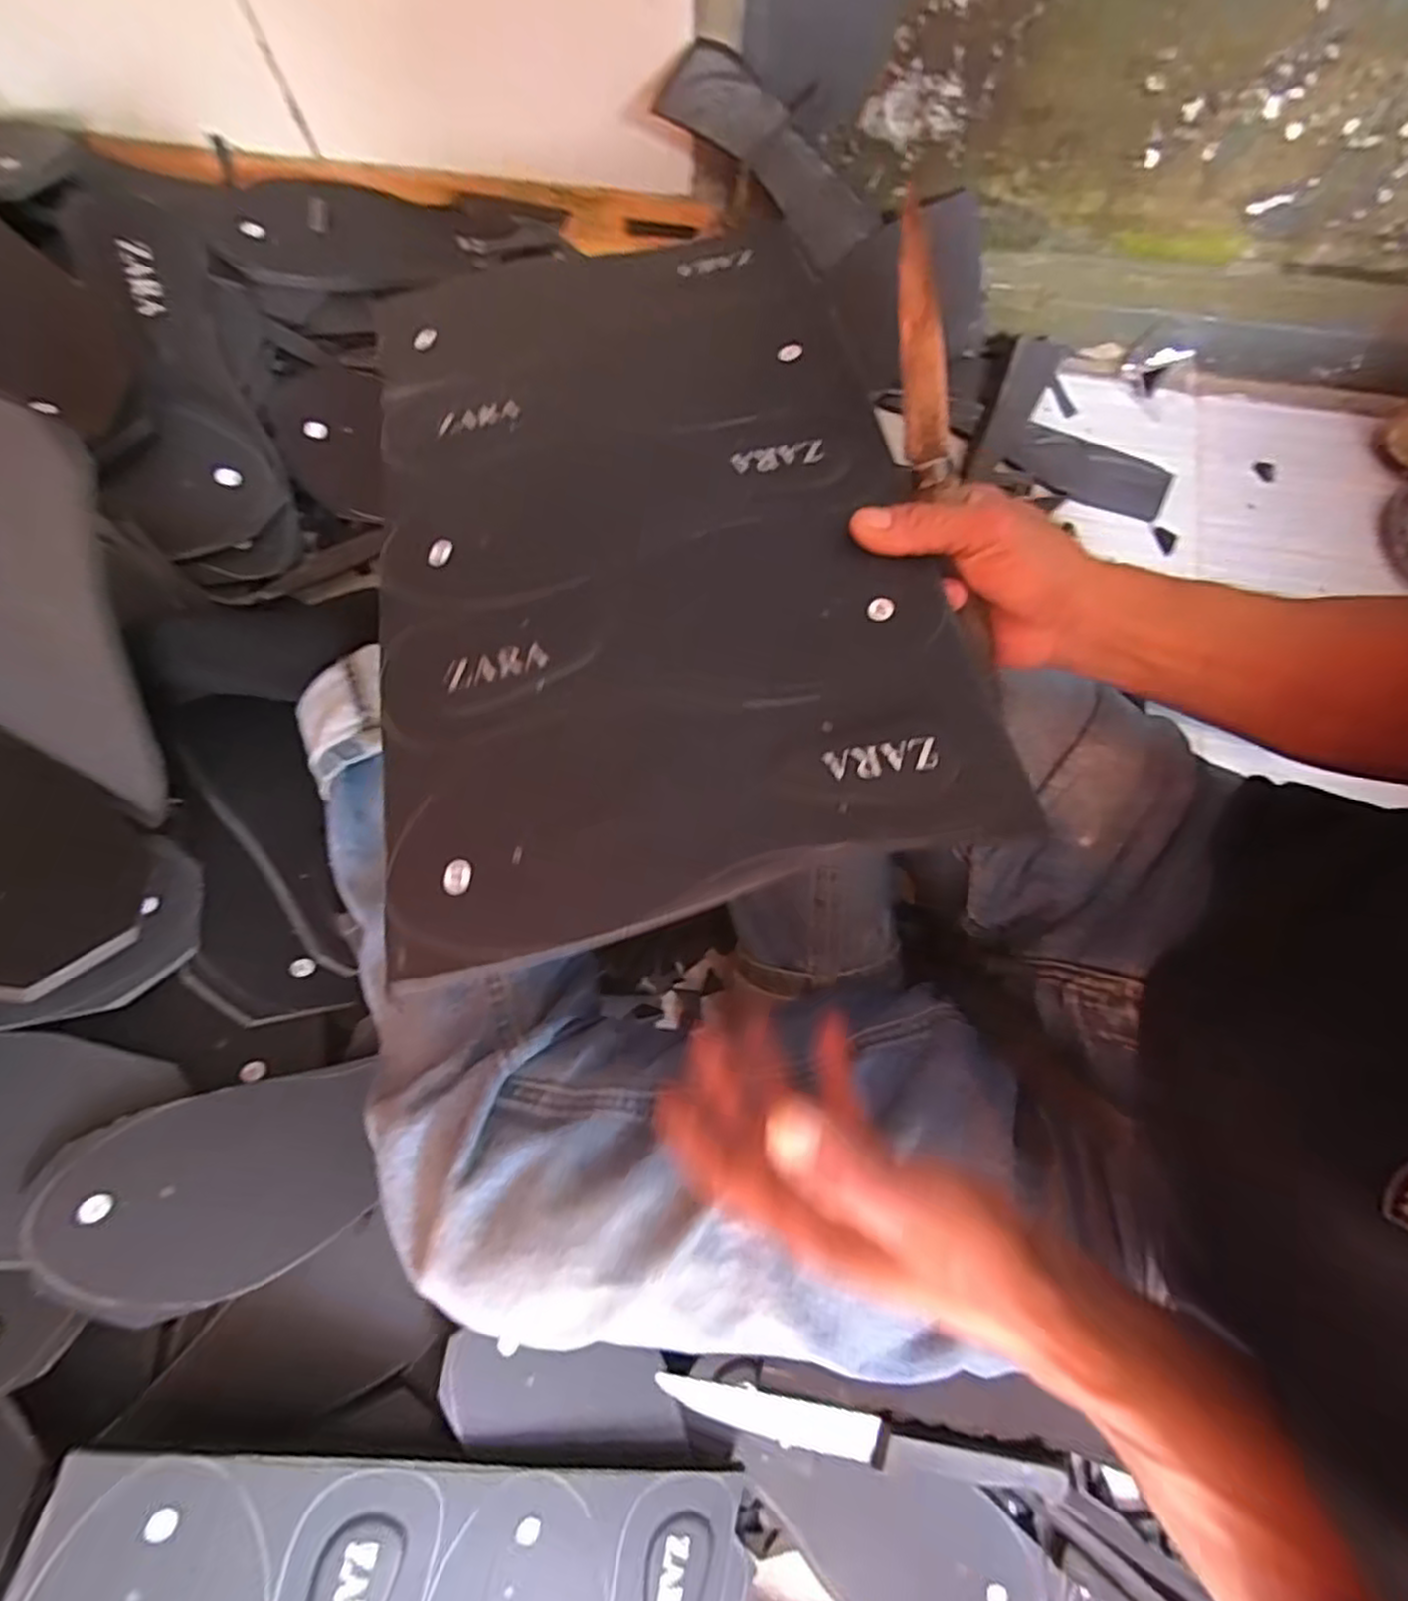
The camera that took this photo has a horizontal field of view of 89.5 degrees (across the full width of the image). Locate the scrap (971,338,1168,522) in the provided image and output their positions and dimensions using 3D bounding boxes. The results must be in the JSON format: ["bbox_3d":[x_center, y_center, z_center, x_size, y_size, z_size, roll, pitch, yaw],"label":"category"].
[{"bbox_3d":[0.314,-0.315,0.594,0.156,0.033,0.129,12,79,1],"label":"scrap"}]

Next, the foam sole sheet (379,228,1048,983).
[{"bbox_3d":[-0.032,-0.140,0.351,0.253,0.012,0.398,-13,67,-1],"label":"foam sole sheet"}]

